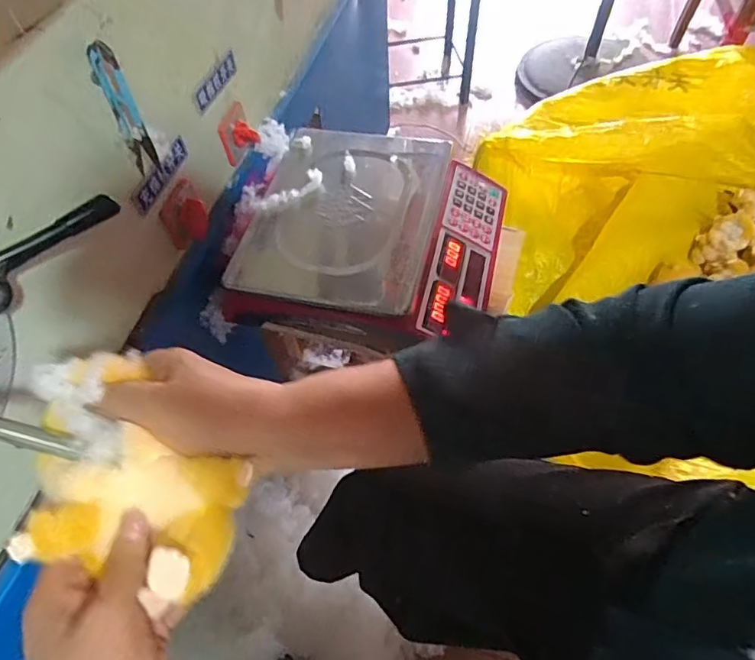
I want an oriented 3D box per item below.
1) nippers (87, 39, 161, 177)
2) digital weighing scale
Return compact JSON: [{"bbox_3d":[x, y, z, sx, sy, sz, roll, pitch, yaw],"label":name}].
[{"bbox_3d":[-0.225,-0.196,0.469,0.024,0.109,0.025,-28,59,-15],"label":"nippers"},{"bbox_3d":[-0.002,-0.122,0.691,0.307,0.096,0.293,10,57,10],"label":"digital weighing scale"}]

